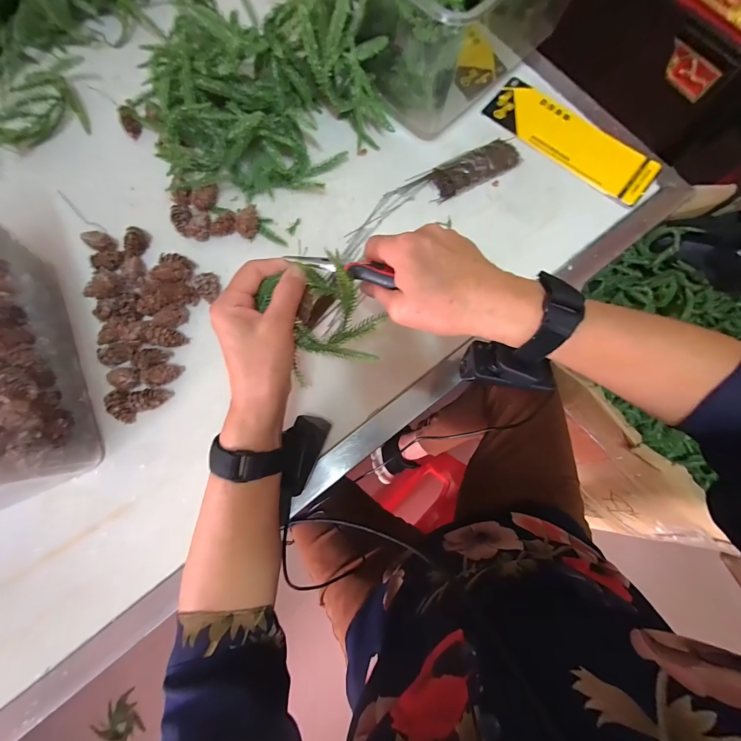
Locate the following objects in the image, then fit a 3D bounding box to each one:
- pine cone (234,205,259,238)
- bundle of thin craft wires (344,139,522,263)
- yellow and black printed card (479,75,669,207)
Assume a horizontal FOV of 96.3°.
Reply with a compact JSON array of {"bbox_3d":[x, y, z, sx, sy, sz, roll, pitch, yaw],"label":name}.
[{"bbox_3d":[-0.140,-0.170,0.379,0.023,0.026,0.036,-7,77,-3],"label":"pine cone"},{"bbox_3d":[0.067,-0.219,0.395,0.250,0.026,0.057,-32,80,-8],"label":"bundle of thin craft wires"},{"bbox_3d":[0.256,-0.296,0.420,0.219,0.005,0.081,39,80,8],"label":"yellow and black printed card"}]

